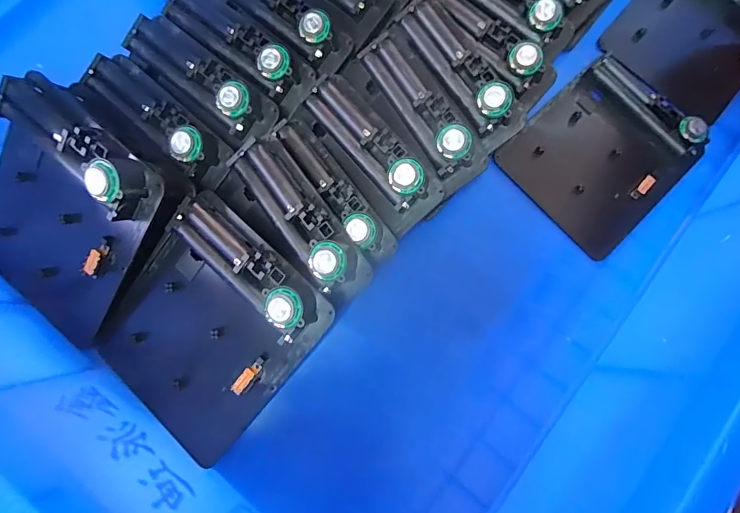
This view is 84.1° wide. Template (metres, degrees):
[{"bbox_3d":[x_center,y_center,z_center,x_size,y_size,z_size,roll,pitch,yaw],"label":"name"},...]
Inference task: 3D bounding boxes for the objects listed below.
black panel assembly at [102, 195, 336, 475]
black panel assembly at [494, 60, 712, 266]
[{"bbox_3d":[-0.093,0.038,0.241,0.109,0.022,0.113,40,110,11],"label":"black panel assembly"},{"bbox_3d":[0.175,-0.077,0.306,0.123,0.018,0.109,-43,82,-10],"label":"black panel assembly"}]

